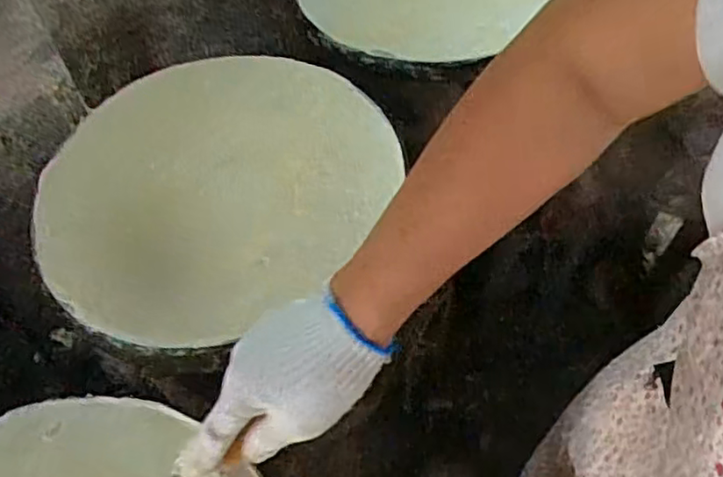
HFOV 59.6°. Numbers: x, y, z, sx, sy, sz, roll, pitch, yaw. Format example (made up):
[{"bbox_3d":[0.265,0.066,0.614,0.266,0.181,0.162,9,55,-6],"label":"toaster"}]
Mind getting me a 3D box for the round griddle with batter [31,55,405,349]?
[{"bbox_3d":[-0.154,-0.071,0.670,0.369,0.018,0.362,-2,55,3],"label":"round griddle with batter"}]

